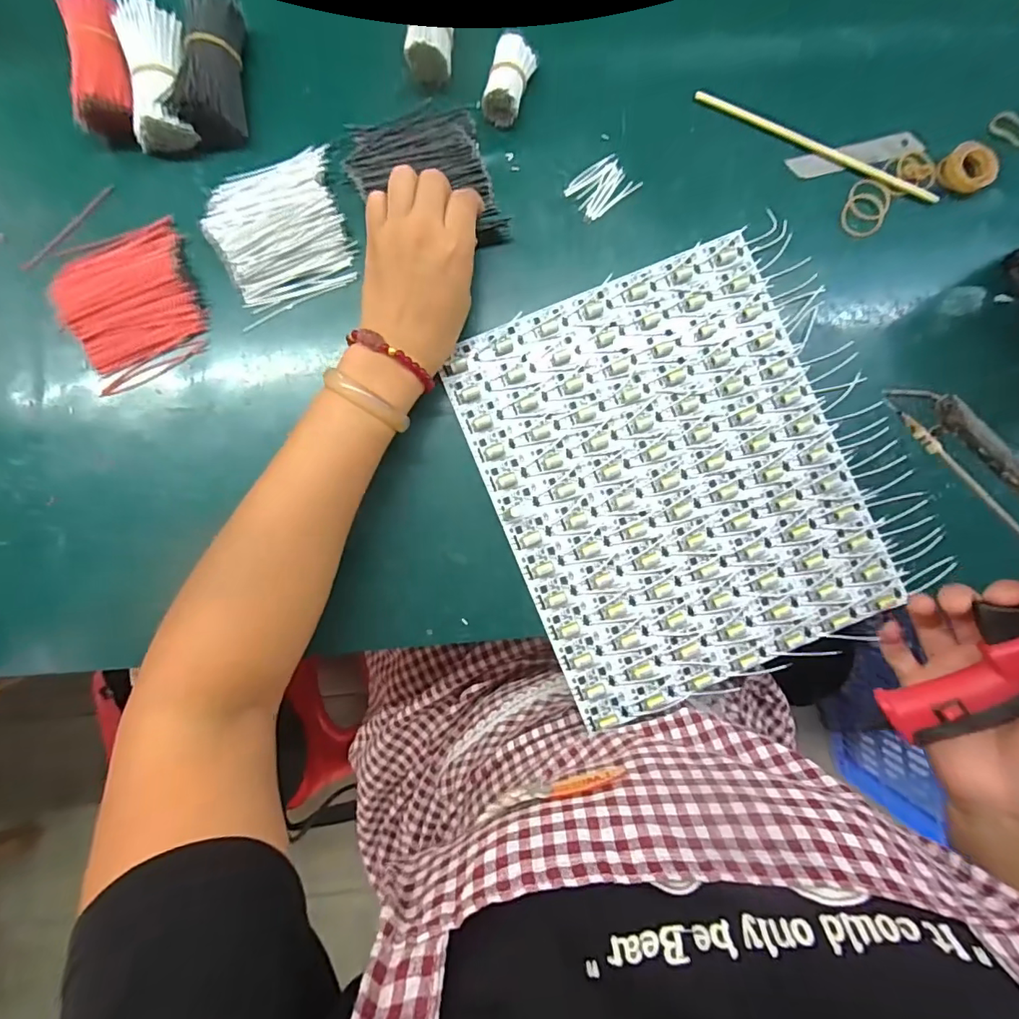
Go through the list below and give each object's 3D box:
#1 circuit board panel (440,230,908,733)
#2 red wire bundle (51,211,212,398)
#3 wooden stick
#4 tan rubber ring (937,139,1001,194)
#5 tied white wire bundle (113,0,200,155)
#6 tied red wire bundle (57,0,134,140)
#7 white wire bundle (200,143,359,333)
[{"bbox_3d":[0.114,-0.027,0.363,0.239,0.008,0.282,-23,87,-2],"label":"circuit board panel"},{"bbox_3d":[-0.268,-0.148,0.362,0.089,0.019,0.105,-23,87,-2],"label":"red wire bundle"},{"bbox_3d":[0.227,-0.268,0.381,0.193,0.011,0.007,25,87,1],"label":"wooden stick"},{"bbox_3d":[0.338,-0.250,0.377,0.035,0.017,0.035,0,87,-1],"label":"tan rubber ring"},{"bbox_3d":[-0.248,-0.307,0.362,0.044,0.037,0.090,-4,87,-1],"label":"tied white wire bundle"},{"bbox_3d":[-0.286,-0.314,0.365,0.040,0.033,0.093,-4,87,-1],"label":"tied red wire bundle"},{"bbox_3d":[-0.164,-0.201,0.367,0.091,0.019,0.105,-20,87,-2],"label":"white wire bundle"}]

